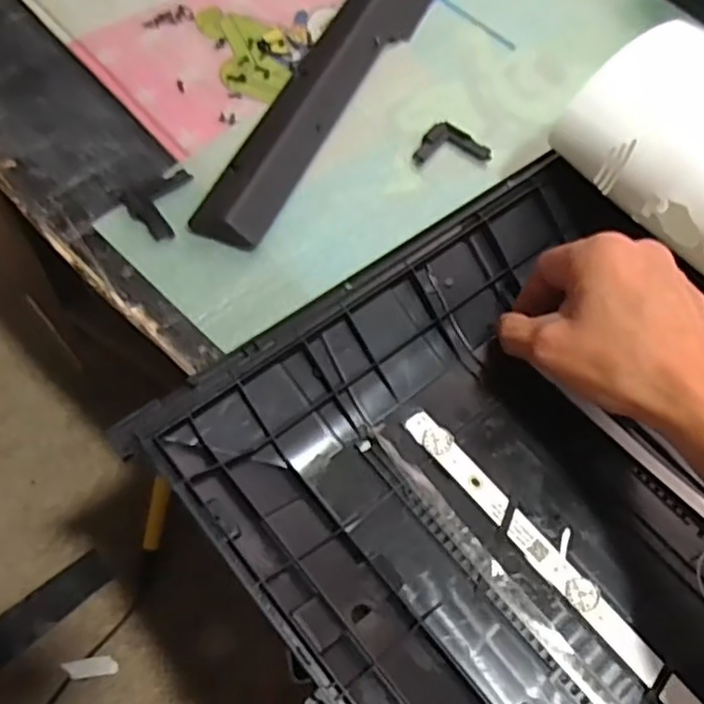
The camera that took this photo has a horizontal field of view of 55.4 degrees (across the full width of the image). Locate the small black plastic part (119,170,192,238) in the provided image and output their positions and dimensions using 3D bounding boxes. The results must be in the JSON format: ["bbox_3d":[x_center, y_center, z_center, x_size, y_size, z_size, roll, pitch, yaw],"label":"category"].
[{"bbox_3d":[-0.120,-0.093,0.433,0.045,0.005,0.044,-23,66,-14],"label":"small black plastic part"}]

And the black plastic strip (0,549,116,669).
[{"bbox_3d":[-0.263,0.219,0.577,0.114,0.007,0.034,-38,73,-25],"label":"black plastic strip"}]

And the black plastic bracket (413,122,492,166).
[{"bbox_3d":[0.069,-0.149,0.476,0.054,0.005,0.032,-6,63,-6],"label":"black plastic bracket"}]

